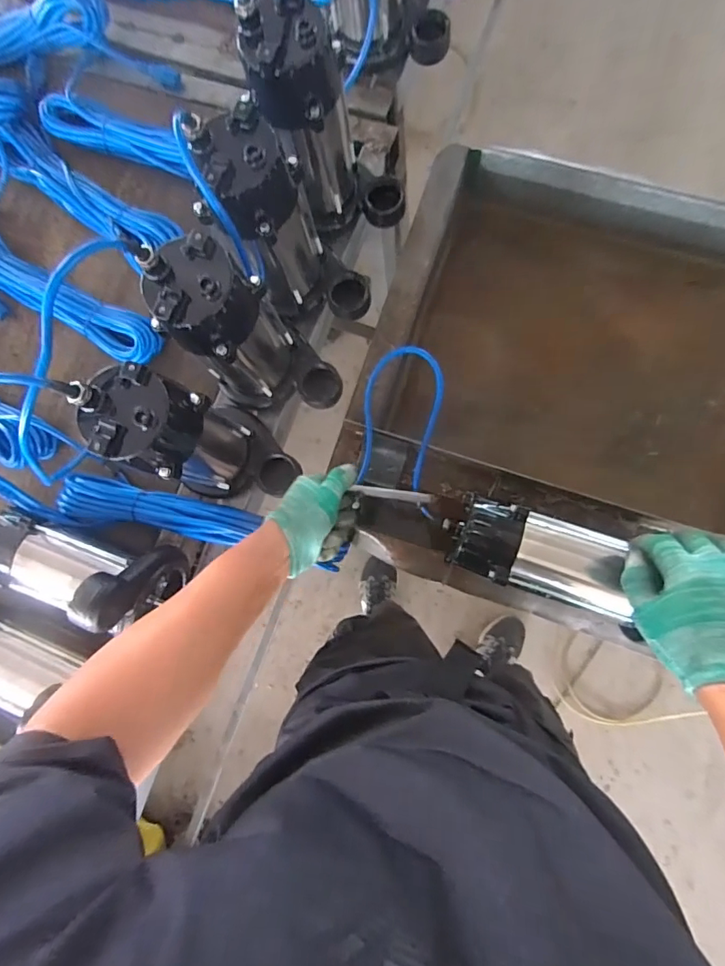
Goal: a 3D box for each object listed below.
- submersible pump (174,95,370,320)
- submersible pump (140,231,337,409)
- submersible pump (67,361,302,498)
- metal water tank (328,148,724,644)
[{"bbox_3d":[-0.080,-0.270,0.519,0.129,0.242,0.121,-29,82,2],"label":"submersible pump"},{"bbox_3d":[-0.119,-0.147,0.514,0.116,0.227,0.133,-45,82,-1],"label":"submersible pump"},{"bbox_3d":[-0.167,-0.043,0.508,0.143,0.230,0.111,14,85,7],"label":"submersible pump"},{"bbox_3d":[0.386,-0.088,0.675,0.740,0.277,0.589,20,86,7],"label":"metal water tank"}]

